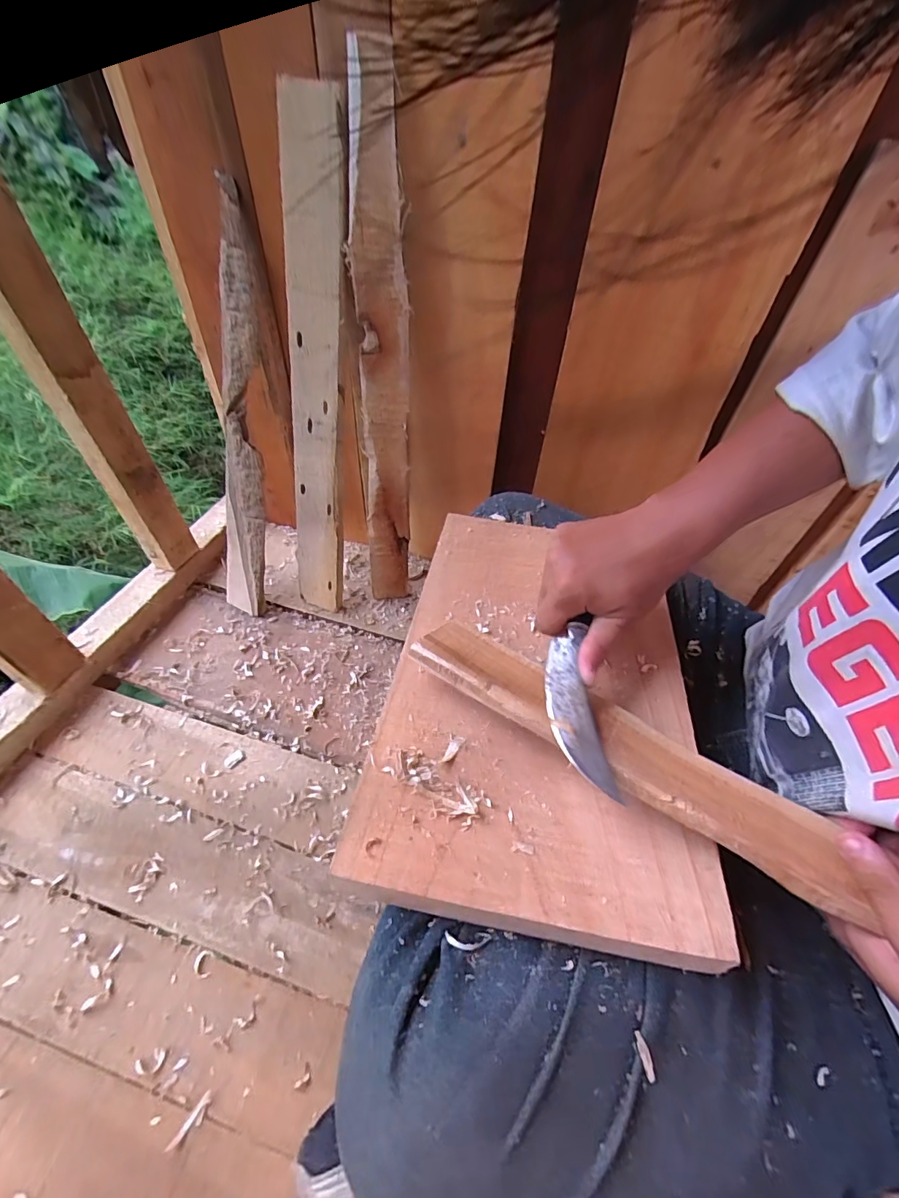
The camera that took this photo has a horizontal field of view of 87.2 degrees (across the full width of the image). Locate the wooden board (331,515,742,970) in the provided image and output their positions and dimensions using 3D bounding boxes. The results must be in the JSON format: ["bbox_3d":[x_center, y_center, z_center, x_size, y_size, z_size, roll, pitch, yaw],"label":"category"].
[{"bbox_3d":[0.067,0.047,0.342,0.200,0.017,0.320,10,47,4],"label":"wooden board"}]

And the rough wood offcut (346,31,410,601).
[{"bbox_3d":[-0.070,-0.202,0.506,0.050,0.529,0.018,-4,41,-9],"label":"rough wood offcut"}]

